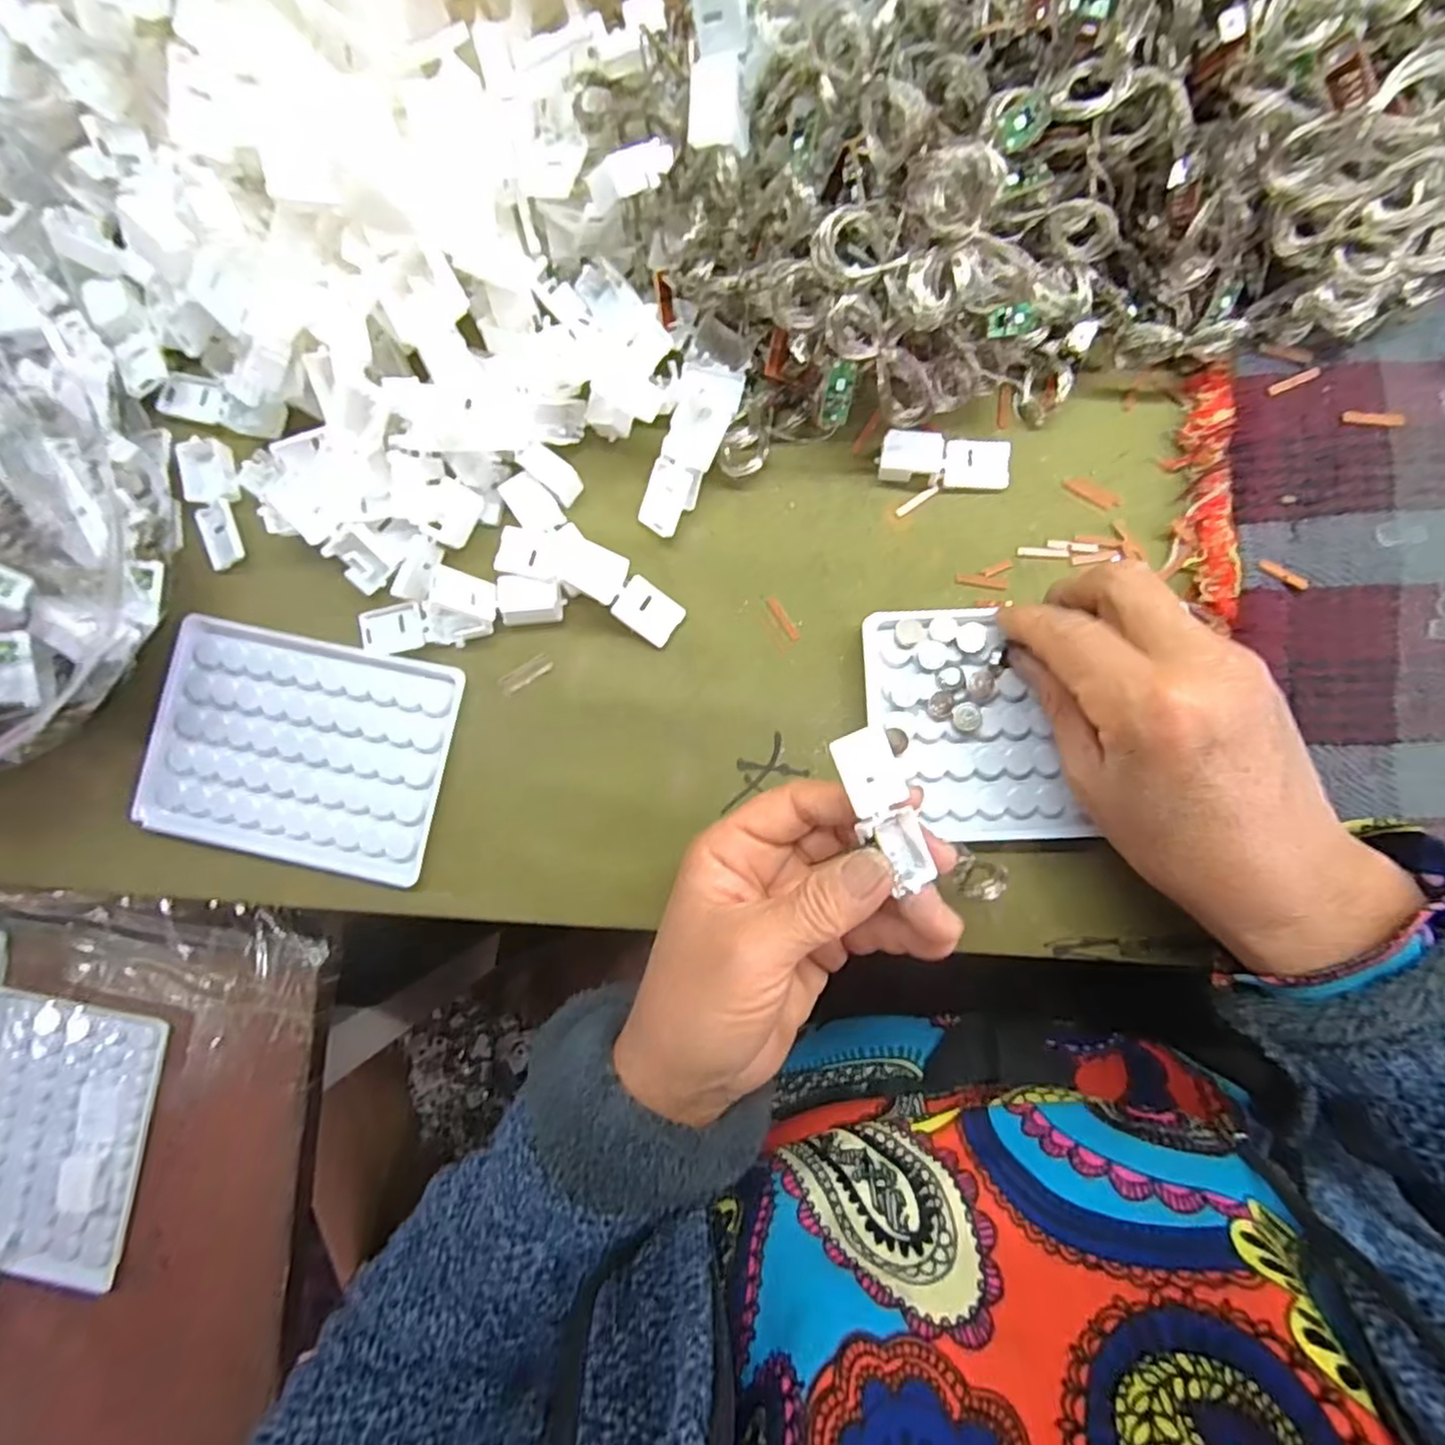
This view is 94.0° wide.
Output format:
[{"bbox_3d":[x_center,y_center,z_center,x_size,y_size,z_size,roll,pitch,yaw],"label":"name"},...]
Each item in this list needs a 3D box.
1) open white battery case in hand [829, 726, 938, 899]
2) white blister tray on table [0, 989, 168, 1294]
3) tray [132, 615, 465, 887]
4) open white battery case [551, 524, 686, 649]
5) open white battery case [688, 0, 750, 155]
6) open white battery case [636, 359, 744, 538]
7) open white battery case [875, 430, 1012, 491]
[{"bbox_3d":[0.055,0.029,0.227,0.021,0.014,0.054,-23,97,3],"label":"open white battery case in hand"},{"bbox_3d":[-0.328,0.204,0.330,0.085,0.013,0.129,9,87,3],"label":"white blister tray on table"},{"bbox_3d":[-0.182,0.011,0.291,0.125,0.009,0.093,11,89,4],"label":"tray"},{"bbox_3d":[-0.047,-0.059,0.285,0.064,0.017,0.022,35,91,4],"label":"open white battery case"},{"bbox_3d":[-0.001,-0.226,0.229,0.020,0.014,0.050,2,119,4],"label":"open white battery case"},{"bbox_3d":[-0.013,-0.116,0.282,0.027,0.012,0.073,18,90,4],"label":"open white battery case"},{"bbox_3d":[0.094,-0.111,0.285,0.055,0.010,0.020,4,89,4],"label":"open white battery case"}]

